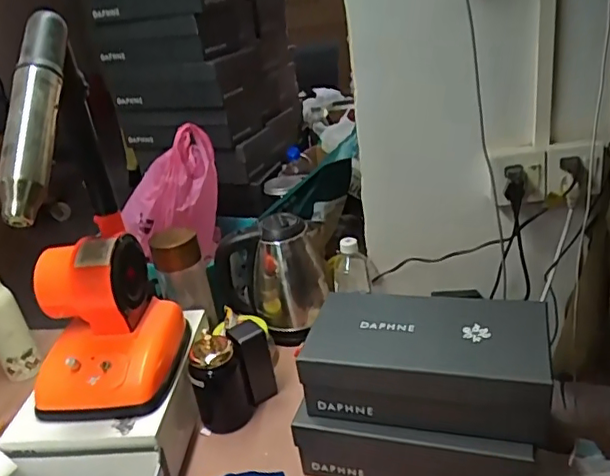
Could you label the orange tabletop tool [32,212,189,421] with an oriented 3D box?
[{"bbox_3d":[-0.294,0.112,0.830,0.171,0.201,0.185,-5,27,6],"label":"orange tabletop tool"}]

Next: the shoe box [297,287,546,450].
[{"bbox_3d":[0.157,0.154,0.764,0.292,0.096,0.158,2,28,18],"label":"shoe box"}]

